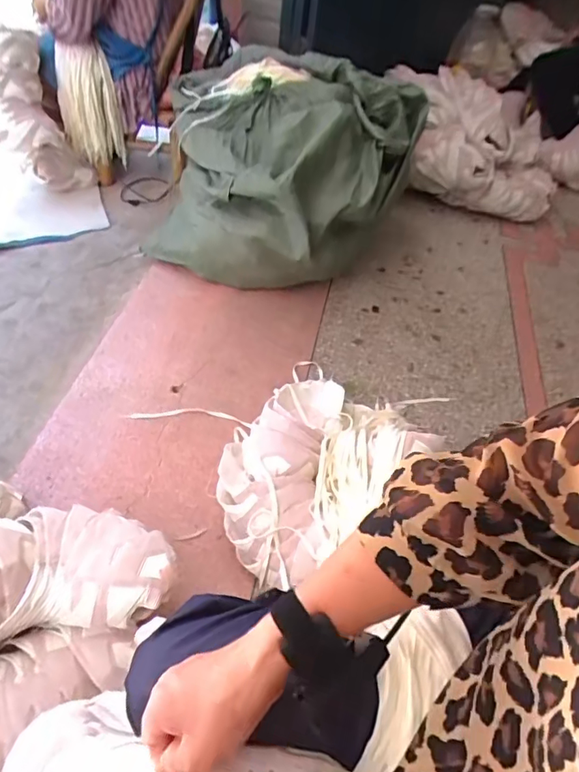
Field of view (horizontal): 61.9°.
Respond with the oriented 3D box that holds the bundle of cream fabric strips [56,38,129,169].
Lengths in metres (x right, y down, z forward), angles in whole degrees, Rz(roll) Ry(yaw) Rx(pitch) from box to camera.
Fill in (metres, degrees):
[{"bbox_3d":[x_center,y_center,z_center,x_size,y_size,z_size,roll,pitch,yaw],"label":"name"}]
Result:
[{"bbox_3d":[-0.600,-0.843,1.450,0.179,0.328,0.080,-2,49,-3],"label":"bundle of cream fabric strips"}]

